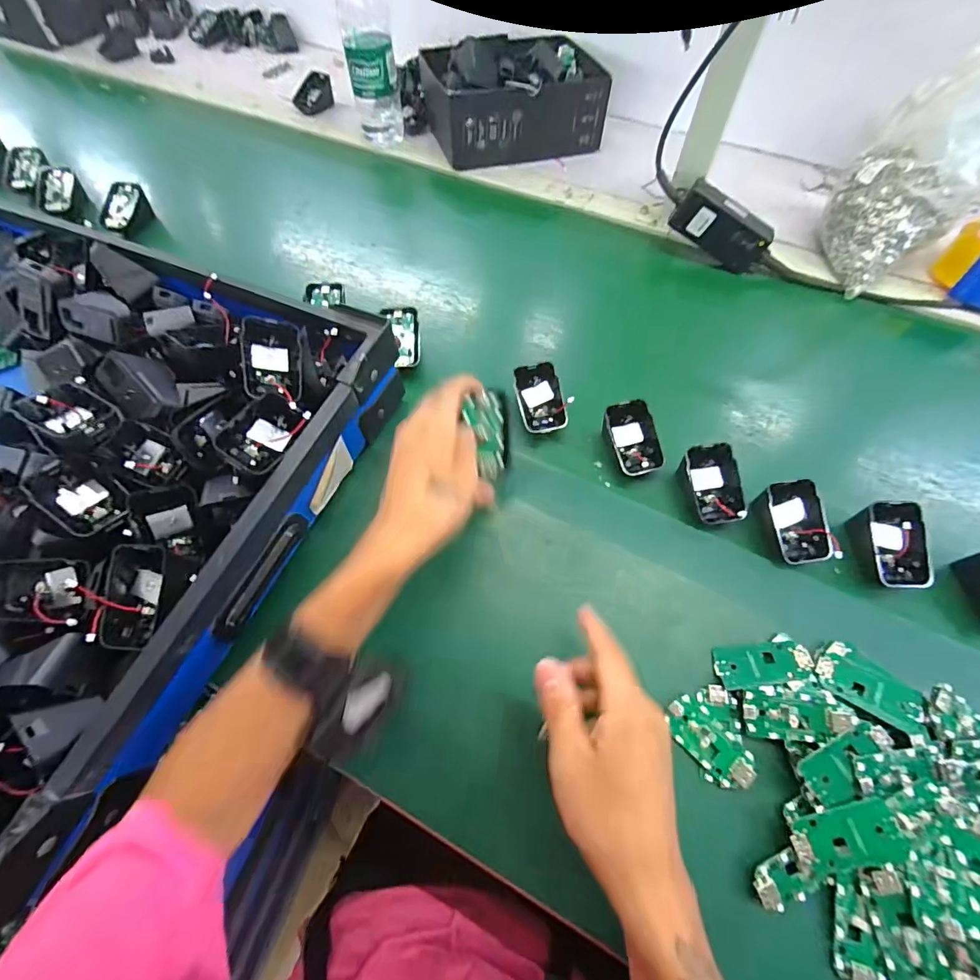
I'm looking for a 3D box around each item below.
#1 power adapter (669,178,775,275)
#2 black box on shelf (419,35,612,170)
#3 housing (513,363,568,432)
[{"bbox_3d":[0.277,-0.313,0.540,0.115,0.054,0.024,32,66,-7],"label":"power adapter"},{"bbox_3d":[0.038,-0.583,0.677,0.248,0.087,0.153,-14,63,-8],"label":"black box on shelf"},{"bbox_3d":[0.049,-0.090,0.445,0.042,0.030,0.061,-13,63,-7],"label":"housing"}]

